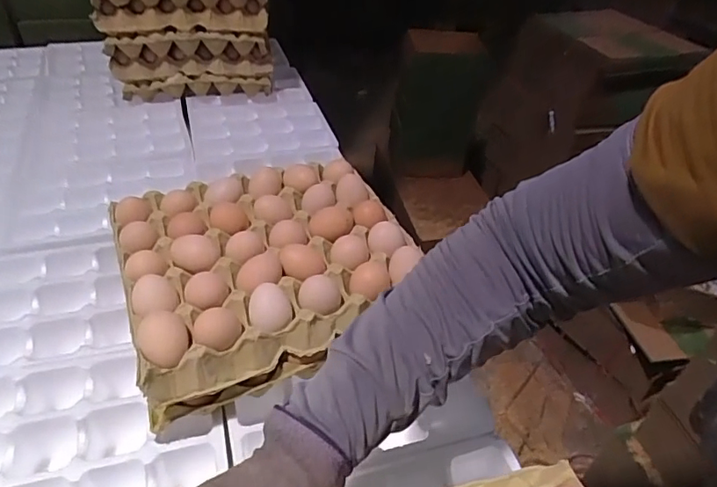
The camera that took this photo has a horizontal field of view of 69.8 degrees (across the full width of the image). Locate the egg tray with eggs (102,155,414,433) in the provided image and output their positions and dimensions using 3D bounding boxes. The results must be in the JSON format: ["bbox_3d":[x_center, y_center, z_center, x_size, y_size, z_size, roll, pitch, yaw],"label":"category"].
[{"bbox_3d":[-0.098,0.015,0.551,0.277,0.068,0.264,-13,42,-21],"label":"egg tray with eggs"}]

